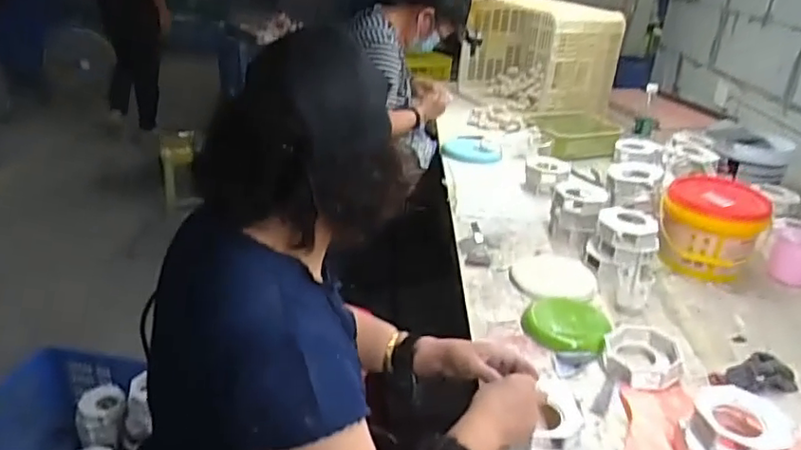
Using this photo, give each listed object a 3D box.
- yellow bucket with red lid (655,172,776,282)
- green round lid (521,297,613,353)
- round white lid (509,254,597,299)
[{"bbox_3d":[0.662,0.004,1.332,0.201,0.160,0.178,19,31,23],"label":"yellow bucket with red lid"},{"bbox_3d":[0.283,0.175,1.070,0.149,0.032,0.123,22,33,27],"label":"green round lid"},{"bbox_3d":[0.308,0.107,1.247,0.165,0.020,0.165,5,29,-3],"label":"round white lid"}]

